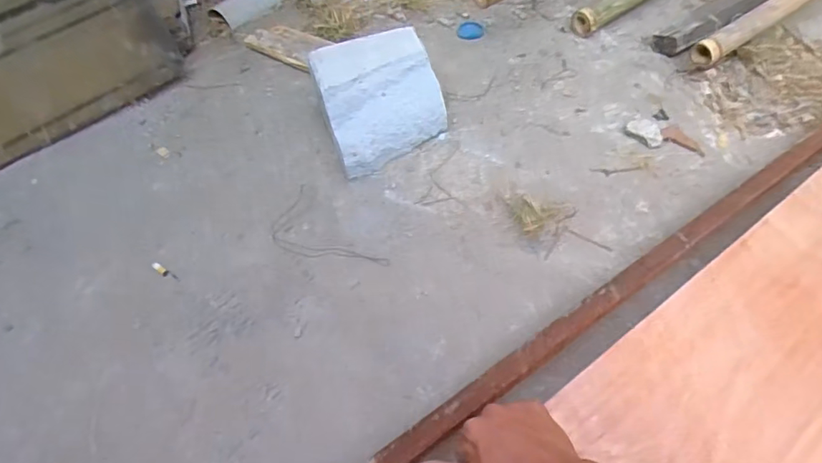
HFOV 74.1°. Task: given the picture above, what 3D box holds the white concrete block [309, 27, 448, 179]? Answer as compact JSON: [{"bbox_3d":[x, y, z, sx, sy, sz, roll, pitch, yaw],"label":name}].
[{"bbox_3d":[-0.055,-0.230,0.948,0.199,0.108,0.234,-20,54,-10],"label":"white concrete block"}]

